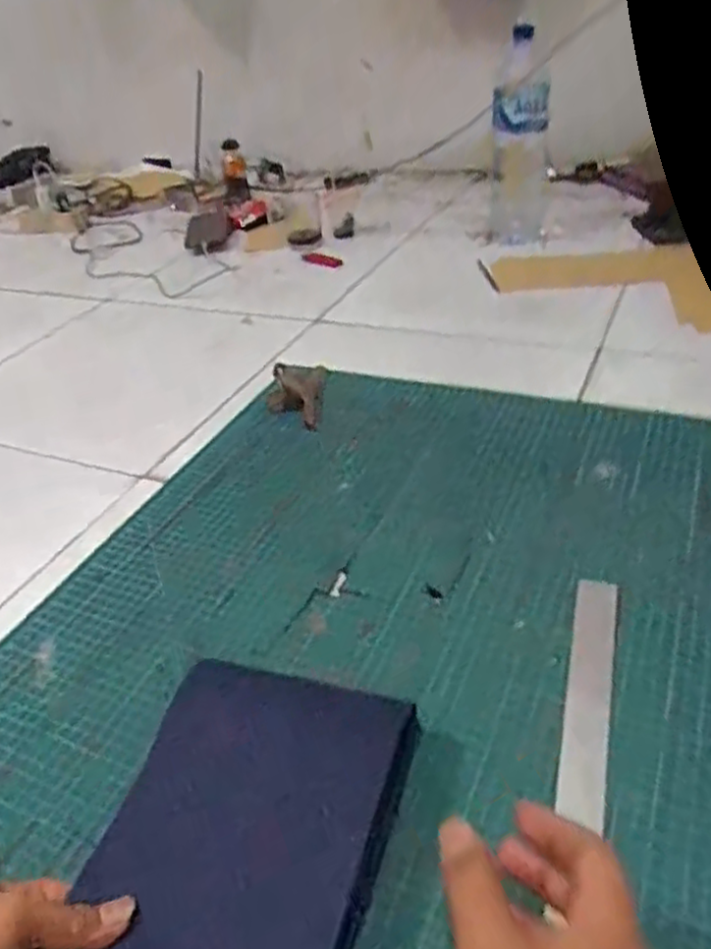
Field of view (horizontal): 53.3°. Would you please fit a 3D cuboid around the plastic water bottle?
[{"bbox_3d":[0.259,-0.523,1.117,0.084,0.304,0.100,4,38,15],"label":"plastic water bottle"}]

